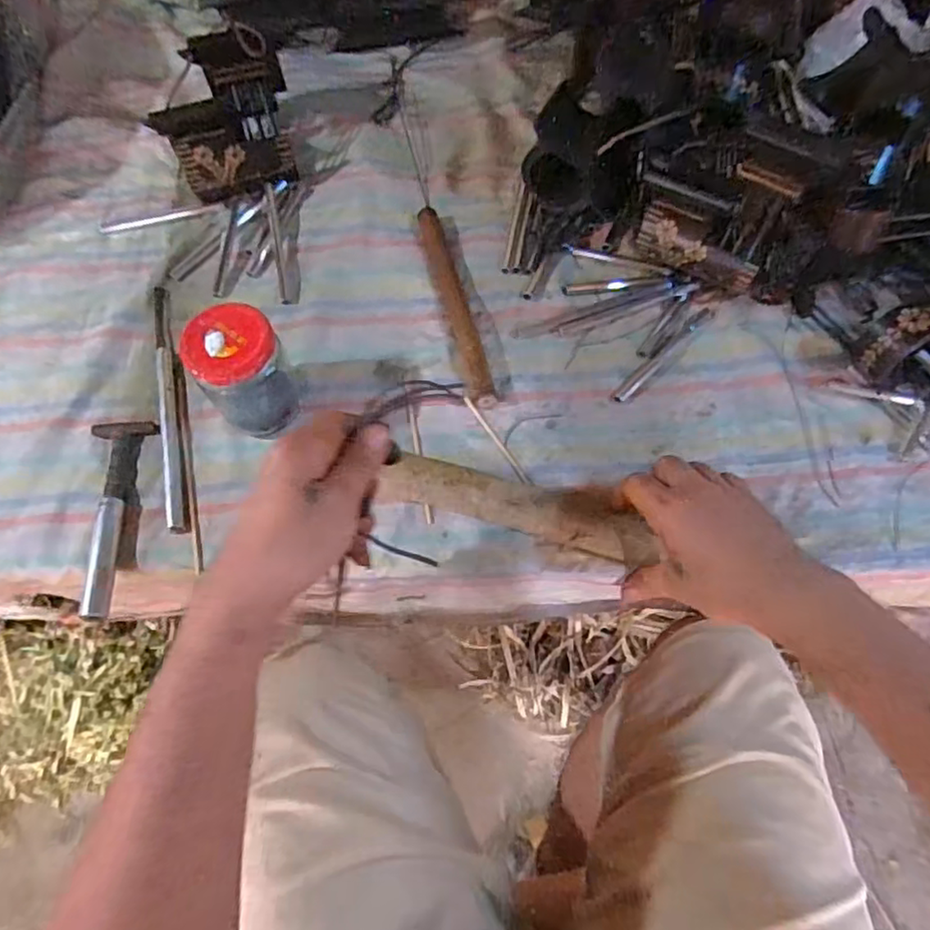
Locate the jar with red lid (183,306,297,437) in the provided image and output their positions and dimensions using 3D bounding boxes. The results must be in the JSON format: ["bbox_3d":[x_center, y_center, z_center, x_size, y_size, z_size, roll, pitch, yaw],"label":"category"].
[{"bbox_3d":[-0.168,-0.070,0.493,0.063,0.092,0.061,-1,63,2],"label":"jar with red lid"}]

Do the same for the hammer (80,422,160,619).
[{"bbox_3d":[-0.269,0.036,0.486,0.044,0.017,0.155,-3,63,1],"label":"hammer"}]

